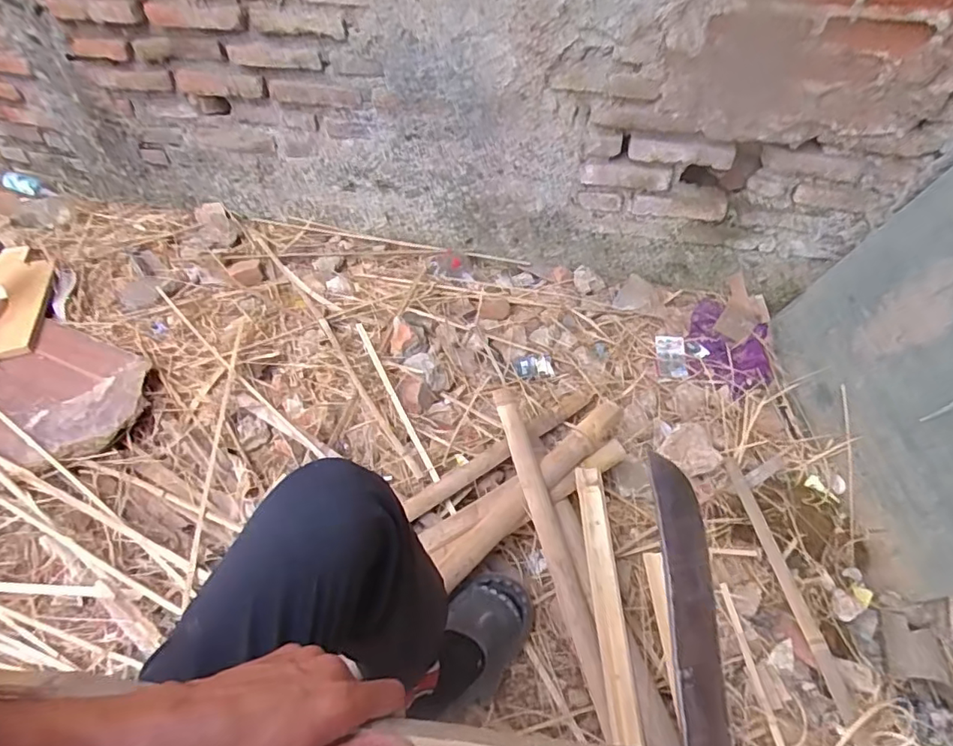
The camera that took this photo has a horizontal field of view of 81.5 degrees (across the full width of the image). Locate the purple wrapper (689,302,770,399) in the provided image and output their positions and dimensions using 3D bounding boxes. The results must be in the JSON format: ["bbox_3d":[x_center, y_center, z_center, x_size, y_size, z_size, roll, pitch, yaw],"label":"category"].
[{"bbox_3d":[0.589,-0.051,1.285,0.178,0.039,0.308,10,49,9],"label":"purple wrapper"}]

